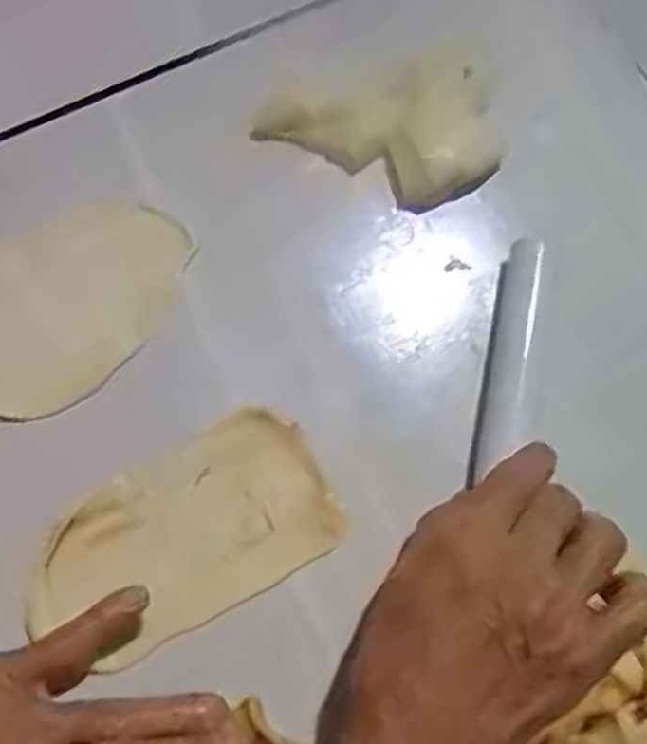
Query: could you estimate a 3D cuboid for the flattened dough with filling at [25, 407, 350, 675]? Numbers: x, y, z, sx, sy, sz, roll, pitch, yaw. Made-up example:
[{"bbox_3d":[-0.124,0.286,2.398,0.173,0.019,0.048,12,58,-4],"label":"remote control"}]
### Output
[{"bbox_3d":[-0.067,0.077,0.353,0.142,0.009,0.079,-29,78,-8],"label":"flattened dough with filling"}]

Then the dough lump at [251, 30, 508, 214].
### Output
[{"bbox_3d":[0.036,-0.128,0.405,0.130,0.029,0.078,-12,76,-5],"label":"dough lump"}]

